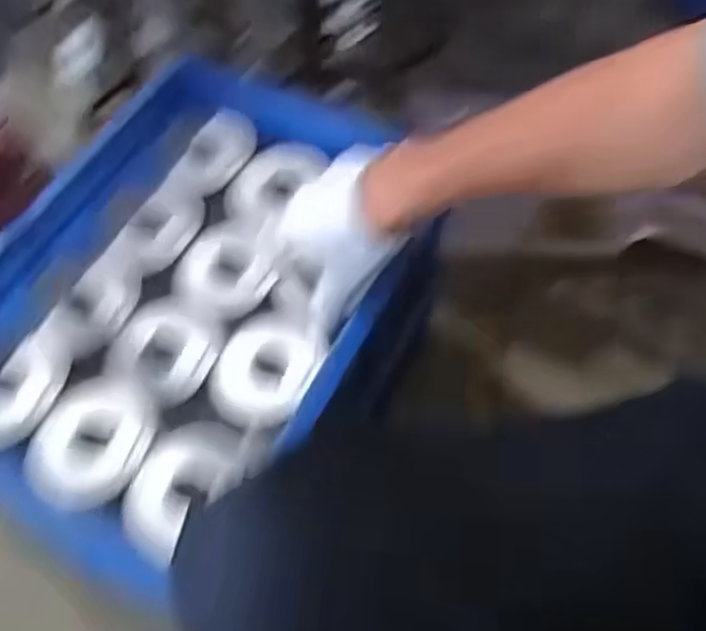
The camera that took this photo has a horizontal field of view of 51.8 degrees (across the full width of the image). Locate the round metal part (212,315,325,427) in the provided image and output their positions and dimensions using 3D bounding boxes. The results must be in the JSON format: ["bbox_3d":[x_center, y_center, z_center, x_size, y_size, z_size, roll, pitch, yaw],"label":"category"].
[{"bbox_3d":[-0.072,0.042,0.587,0.076,0.022,0.092,28,62,17],"label":"round metal part"}]

